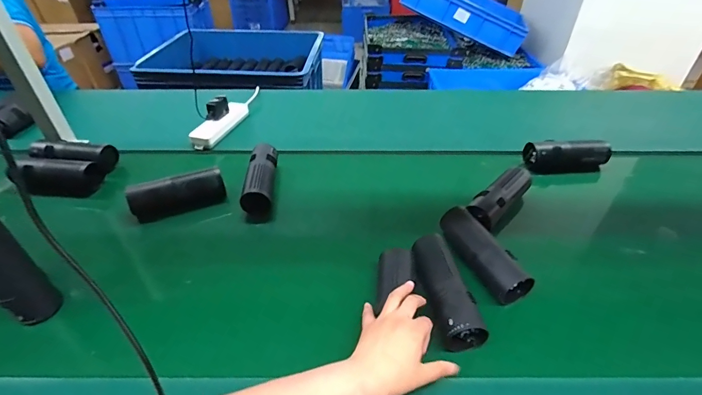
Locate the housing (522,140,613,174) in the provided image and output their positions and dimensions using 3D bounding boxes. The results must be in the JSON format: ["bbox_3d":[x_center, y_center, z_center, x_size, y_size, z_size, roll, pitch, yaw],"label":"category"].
[{"bbox_3d":[0.470,-0.091,0.809,0.169,0.069,0.056,-5,40,-4],"label":"housing"}]

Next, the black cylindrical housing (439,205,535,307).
[{"bbox_3d":[0.196,0.082,0.570,0.053,0.044,0.169,-17,42,-17],"label":"black cylindrical housing"}]

